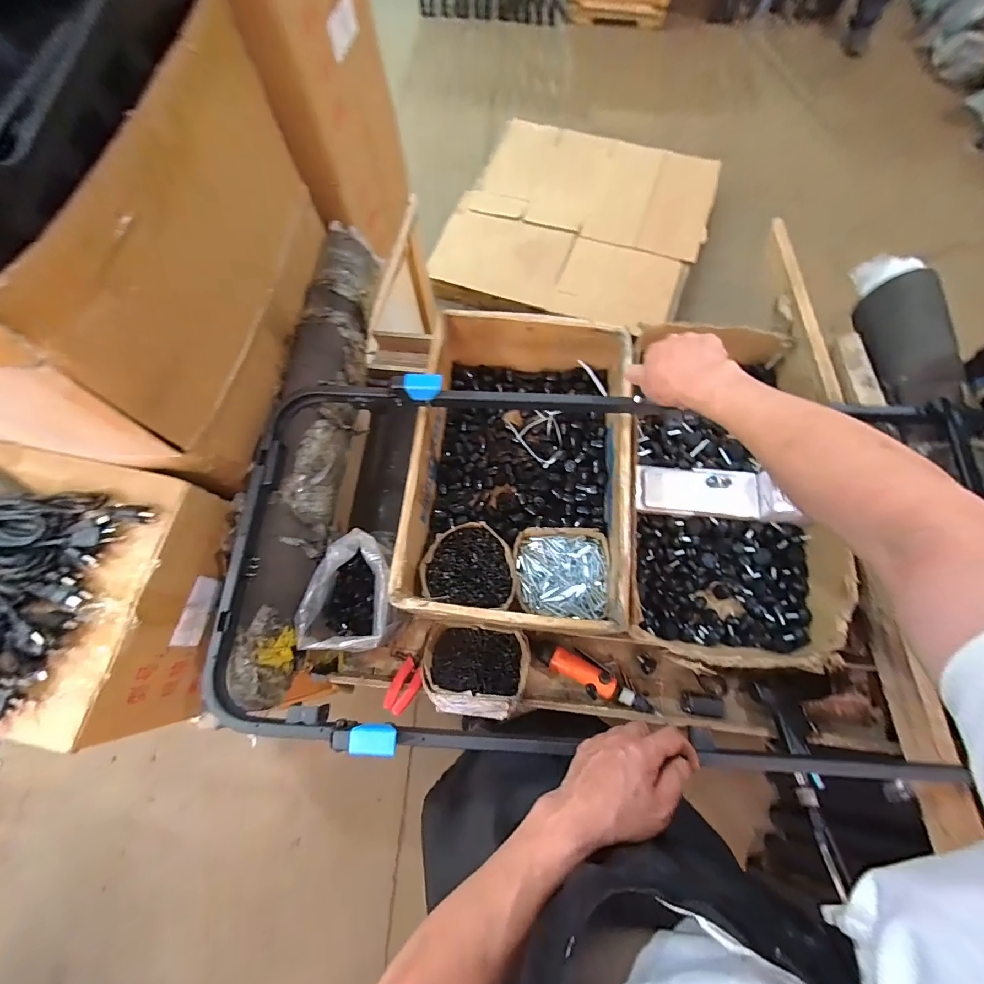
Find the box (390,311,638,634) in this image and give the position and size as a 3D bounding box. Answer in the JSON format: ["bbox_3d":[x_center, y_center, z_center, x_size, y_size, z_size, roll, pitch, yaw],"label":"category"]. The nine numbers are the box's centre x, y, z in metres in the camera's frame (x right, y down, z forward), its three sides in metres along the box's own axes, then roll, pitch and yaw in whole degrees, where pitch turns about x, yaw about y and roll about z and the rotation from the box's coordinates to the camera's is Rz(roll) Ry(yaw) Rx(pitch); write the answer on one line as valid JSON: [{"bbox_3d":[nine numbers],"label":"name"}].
[{"bbox_3d":[0.054,-0.038,0.763,0.354,0.160,0.527,5,72,3],"label":"box"}]

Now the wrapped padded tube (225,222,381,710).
[{"bbox_3d":[-0.303,-0.100,0.729,0.141,0.112,0.851,1,72,2],"label":"wrapped padded tube"}]

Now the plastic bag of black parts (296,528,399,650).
[{"bbox_3d":[-0.216,0.165,0.693,0.133,0.115,0.181,13,72,6],"label":"plastic bag of black parts"}]

